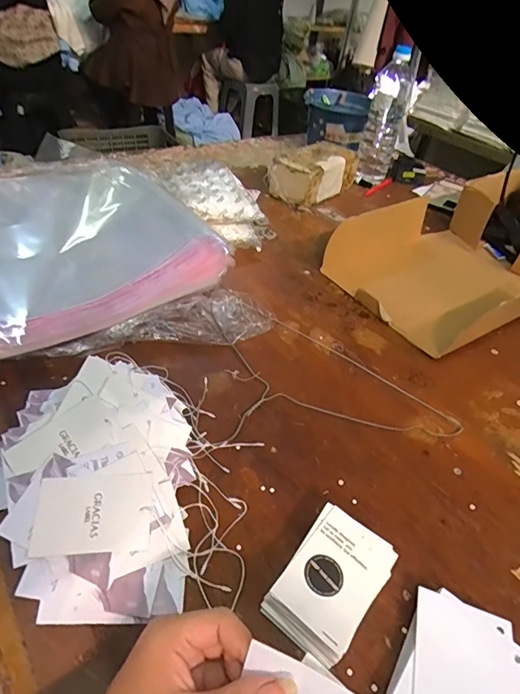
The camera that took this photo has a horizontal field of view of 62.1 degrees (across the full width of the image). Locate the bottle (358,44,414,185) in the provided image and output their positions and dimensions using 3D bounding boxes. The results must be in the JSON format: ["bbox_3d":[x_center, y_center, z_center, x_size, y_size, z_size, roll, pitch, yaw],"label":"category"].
[{"bbox_3d":[0.265,-0.481,0.931,0.076,0.267,0.077,15,43,6],"label":"bottle"}]

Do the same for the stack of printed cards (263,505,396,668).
[{"bbox_3d":[0.053,0.183,0.337,0.072,0.040,0.100,31,46,25],"label":"stack of printed cards"}]

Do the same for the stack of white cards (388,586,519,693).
[{"bbox_3d":[0.140,0.239,0.303,0.086,0.022,0.107,29,45,22],"label":"stack of white cards"}]

